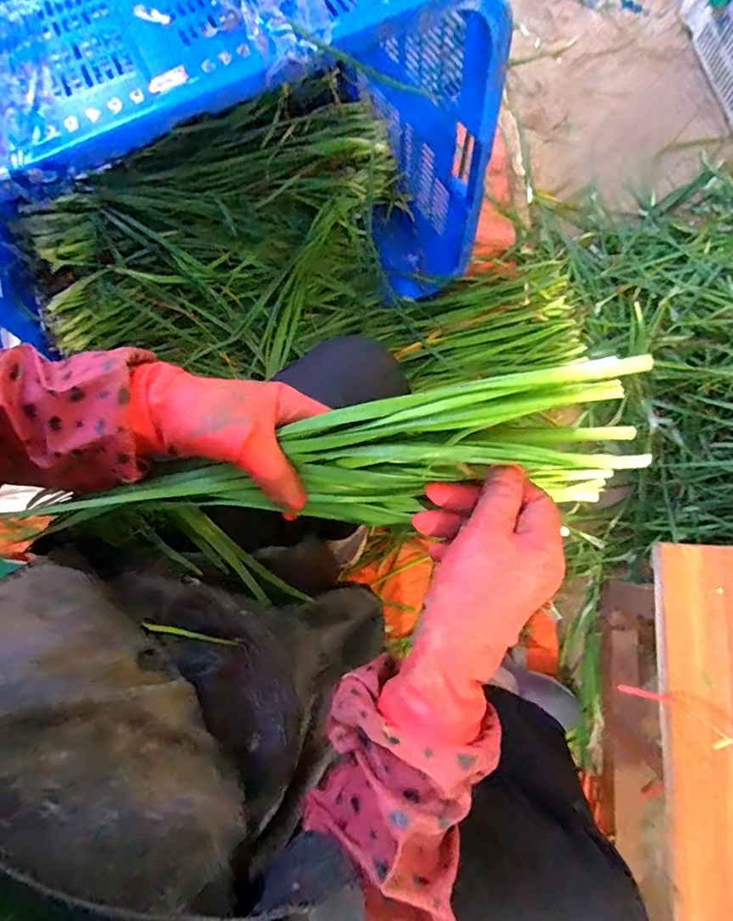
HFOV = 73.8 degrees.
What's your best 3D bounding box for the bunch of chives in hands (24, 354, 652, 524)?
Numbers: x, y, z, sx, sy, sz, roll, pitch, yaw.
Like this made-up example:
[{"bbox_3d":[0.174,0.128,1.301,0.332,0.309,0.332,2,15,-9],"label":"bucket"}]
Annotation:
[{"bbox_3d":[-0.015,0.011,0.324,0.364,0.082,0.077,-10,79,8],"label":"bunch of chives in hands"}]

